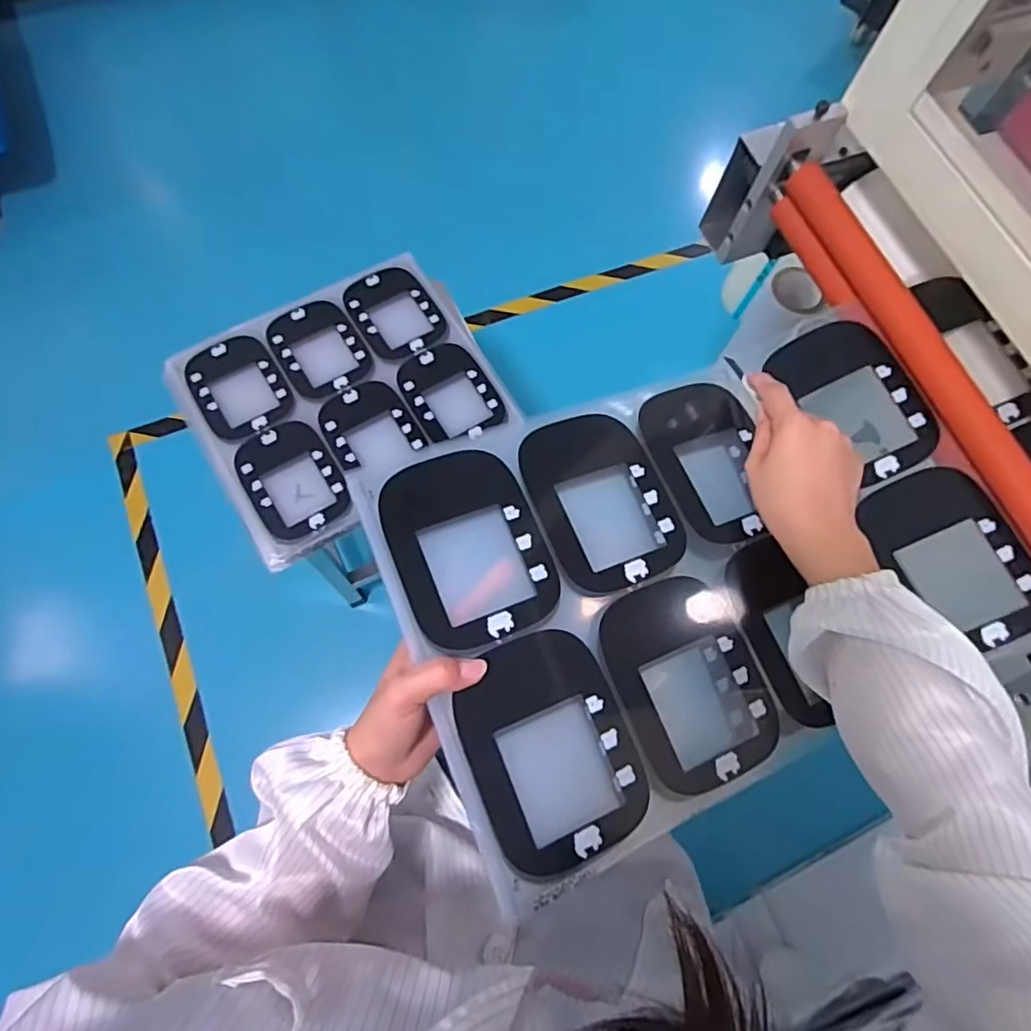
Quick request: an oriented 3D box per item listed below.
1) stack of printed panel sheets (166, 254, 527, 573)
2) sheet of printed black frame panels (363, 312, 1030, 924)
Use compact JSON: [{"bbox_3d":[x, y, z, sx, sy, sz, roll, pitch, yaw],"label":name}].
[{"bbox_3d":[-0.198,-0.144,0.714,0.326,0.030,0.283,-32,73,-11],"label":"stack of printed panel sheets"},{"bbox_3d":[0.128,0.031,0.424,0.406,0.066,0.276,-23,72,-8],"label":"sheet of printed black frame panels"}]

